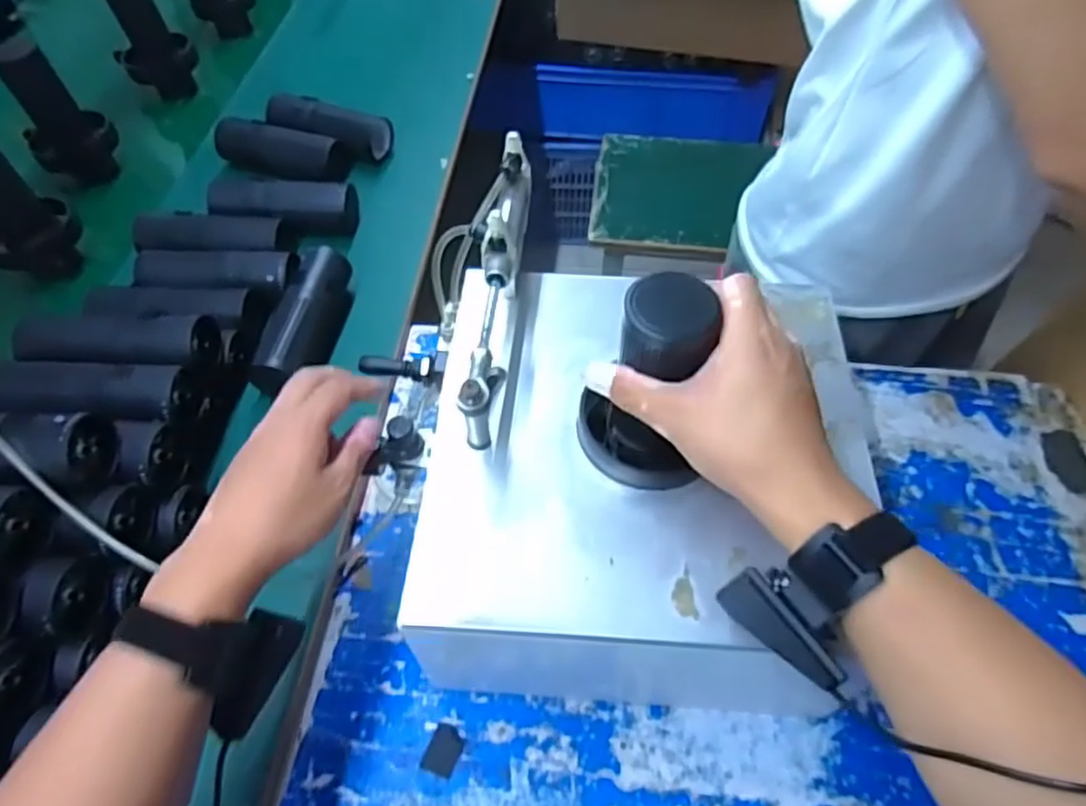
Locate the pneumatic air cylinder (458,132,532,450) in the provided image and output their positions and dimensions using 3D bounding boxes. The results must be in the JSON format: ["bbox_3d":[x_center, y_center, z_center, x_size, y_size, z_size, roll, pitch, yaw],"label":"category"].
[{"bbox_3d":[-0.033,-0.085,0.515,0.023,0.097,0.238,5,55,4],"label":"pneumatic air cylinder"}]

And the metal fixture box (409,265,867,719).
[{"bbox_3d":[0.069,0.067,0.543,0.294,0.165,0.290,8,55,6],"label":"metal fixture box"}]

